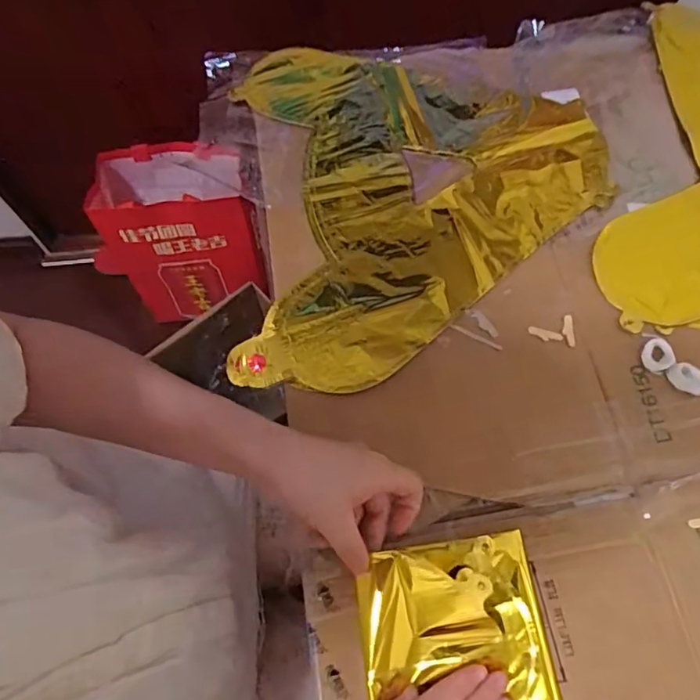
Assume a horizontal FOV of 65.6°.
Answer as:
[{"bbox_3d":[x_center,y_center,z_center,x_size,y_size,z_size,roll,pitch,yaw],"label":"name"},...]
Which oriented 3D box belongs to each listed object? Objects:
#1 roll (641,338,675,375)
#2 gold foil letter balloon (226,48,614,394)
[{"bbox_3d":[0.248,0.005,0.437,0.029,0.004,0.024,-40,71,-15],"label":"roll"},{"bbox_3d":[0.069,-0.145,0.502,0.331,0.007,0.367,-2,66,0],"label":"gold foil letter balloon"}]

